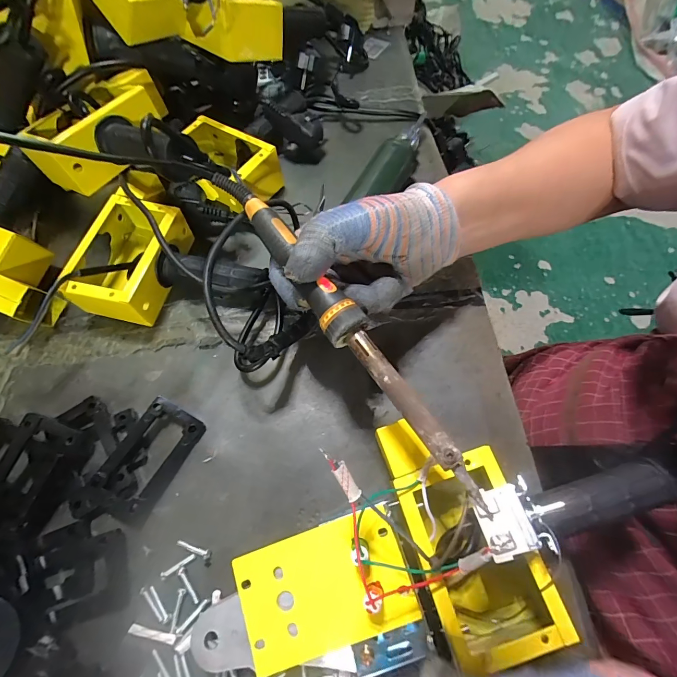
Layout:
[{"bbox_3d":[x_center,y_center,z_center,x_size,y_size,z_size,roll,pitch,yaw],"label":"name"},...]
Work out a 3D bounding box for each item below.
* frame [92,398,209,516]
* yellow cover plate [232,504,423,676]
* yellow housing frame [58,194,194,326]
[{"bbox_3d":[-0.134,0.080,0.248,0.042,0.017,0.071,28,70,13],"label":"frame"},{"bbox_3d":[-0.009,0.141,0.199,0.094,0.005,0.058,-21,69,0],"label":"yellow cover plate"},{"bbox_3d":[-0.179,-0.068,0.303,0.076,0.044,0.111,10,67,6],"label":"yellow housing frame"}]

